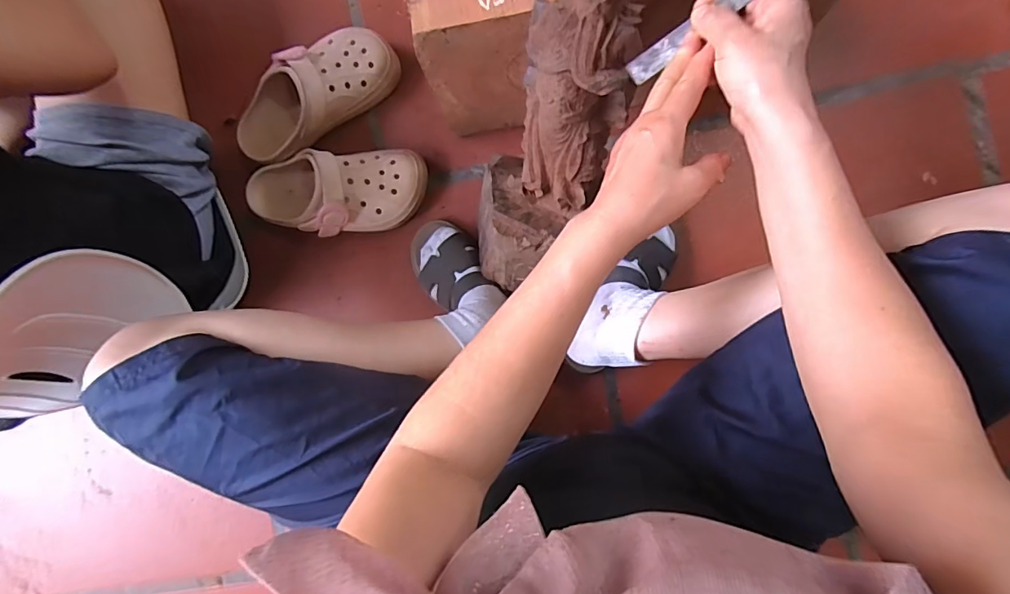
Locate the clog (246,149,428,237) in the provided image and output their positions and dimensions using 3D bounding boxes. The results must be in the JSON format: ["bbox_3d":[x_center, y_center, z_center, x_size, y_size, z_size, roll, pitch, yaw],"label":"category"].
[{"bbox_3d":[-0.234,-0.141,0.656,0.250,0.101,0.110,0,90,6],"label":"clog"}]

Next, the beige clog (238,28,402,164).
[{"bbox_3d":[-0.264,-0.276,0.658,0.243,0.102,0.106,-35,87,5],"label":"beige clog"}]

